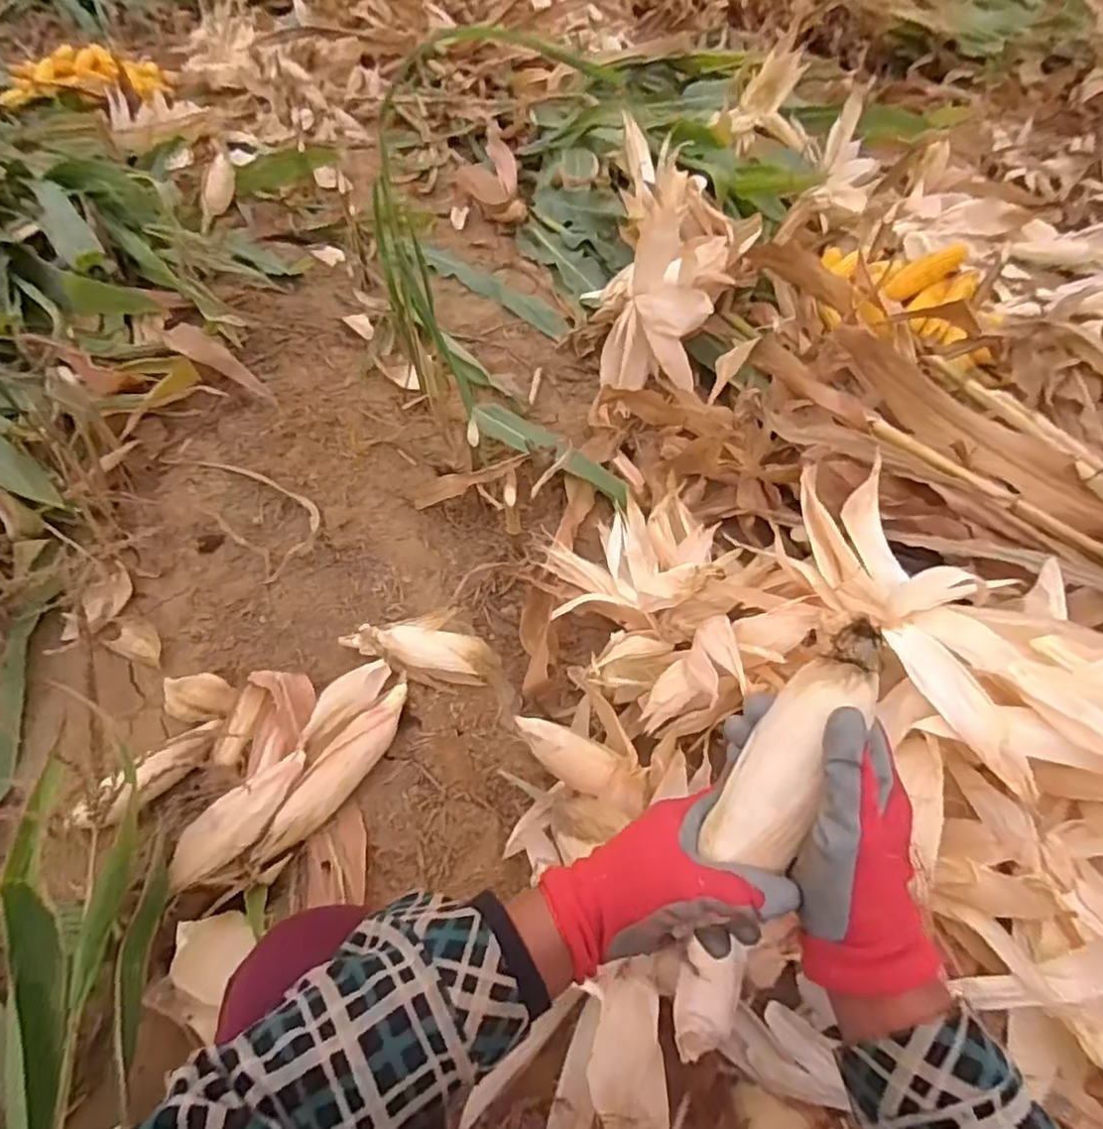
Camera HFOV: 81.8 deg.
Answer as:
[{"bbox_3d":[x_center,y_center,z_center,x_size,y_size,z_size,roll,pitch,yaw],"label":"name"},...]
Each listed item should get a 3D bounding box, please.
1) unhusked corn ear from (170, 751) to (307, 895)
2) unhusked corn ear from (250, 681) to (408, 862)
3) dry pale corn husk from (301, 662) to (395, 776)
[{"bbox_3d":[-0.382,0.313,0.785,0.064,0.042,0.194,36,59,24],"label":"unhusked corn ear"},{"bbox_3d":[-0.275,0.268,0.832,0.057,0.054,0.270,29,56,20],"label":"unhusked corn ear"},{"bbox_3d":[-0.287,0.196,0.867,0.049,0.032,0.167,24,55,16],"label":"dry pale corn husk"}]

